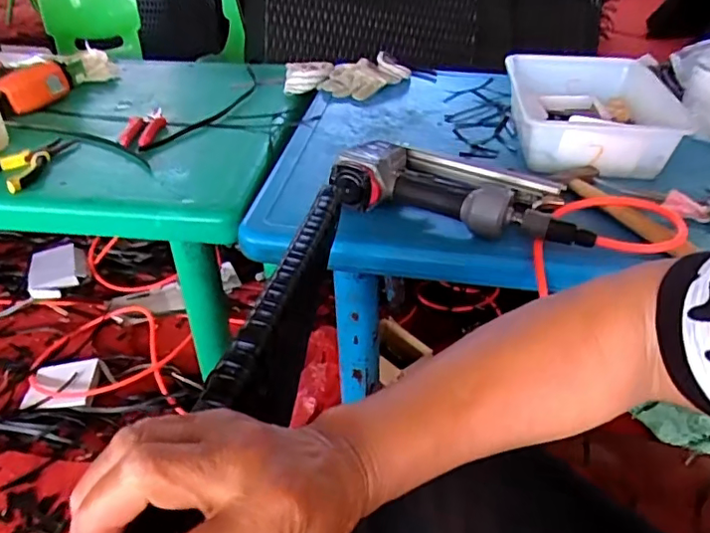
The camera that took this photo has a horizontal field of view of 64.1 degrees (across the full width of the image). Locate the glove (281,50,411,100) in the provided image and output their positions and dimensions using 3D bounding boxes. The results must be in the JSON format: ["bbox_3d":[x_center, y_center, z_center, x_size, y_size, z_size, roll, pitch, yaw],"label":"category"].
[{"bbox_3d":[-0.011,-0.340,1.013,0.224,0.038,0.142,-9,38,-11],"label":"glove"}]

